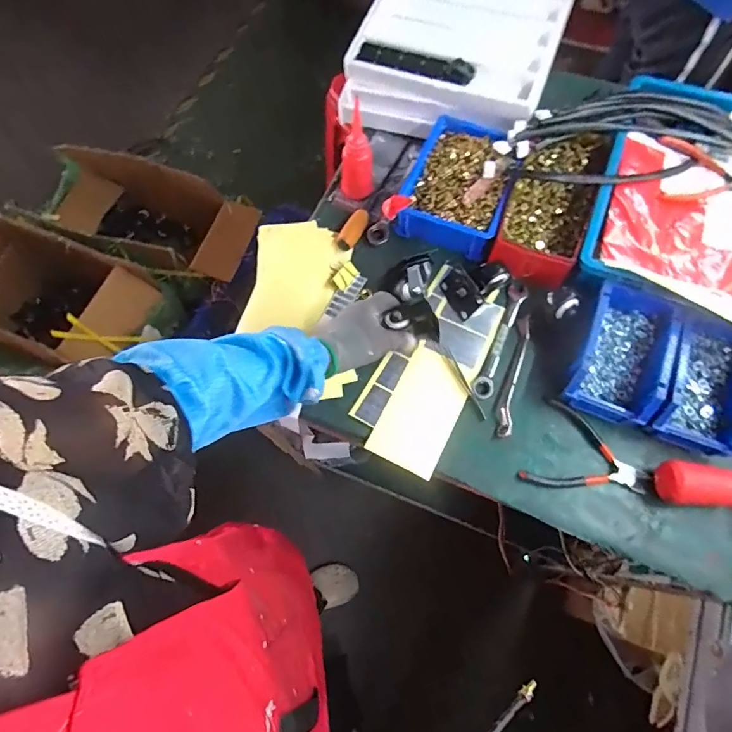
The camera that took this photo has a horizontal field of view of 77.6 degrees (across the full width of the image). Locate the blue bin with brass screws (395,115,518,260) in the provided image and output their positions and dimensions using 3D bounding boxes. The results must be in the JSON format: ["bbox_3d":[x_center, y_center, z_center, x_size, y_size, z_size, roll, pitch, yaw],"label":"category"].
[{"bbox_3d":[0.137,-0.278,0.692,0.158,0.065,0.210,20,70,10],"label":"blue bin with brass screws"}]

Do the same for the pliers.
[{"bbox_3d":[0.282,0.118,0.570,0.145,0.017,0.109,22,71,10],"label":"pliers"}]

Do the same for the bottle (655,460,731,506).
[{"bbox_3d":[0.434,0.141,0.536,0.179,0.037,0.049,2,68,3],"label":"bottle"}]

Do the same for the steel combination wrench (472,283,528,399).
[{"bbox_3d":[0.190,-0.038,0.639,0.027,0.011,0.188,22,71,10],"label":"steel combination wrench"}]

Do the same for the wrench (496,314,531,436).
[{"bbox_3d":[0.196,0.013,0.608,0.023,0.011,0.171,15,70,8],"label":"wrench"}]

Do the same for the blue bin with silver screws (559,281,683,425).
[{"bbox_3d":[0.326,-0.017,0.585,0.103,0.063,0.162,23,71,11],"label":"blue bin with silver screws"}]

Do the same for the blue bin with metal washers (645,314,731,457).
[{"bbox_3d":[0.427,0.025,0.563,0.109,0.060,0.168,26,72,12],"label":"blue bin with metal washers"}]

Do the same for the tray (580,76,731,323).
[{"bbox_3d":[0.480,-0.224,0.645,0.292,0.084,0.411,21,71,10],"label":"tray"}]

